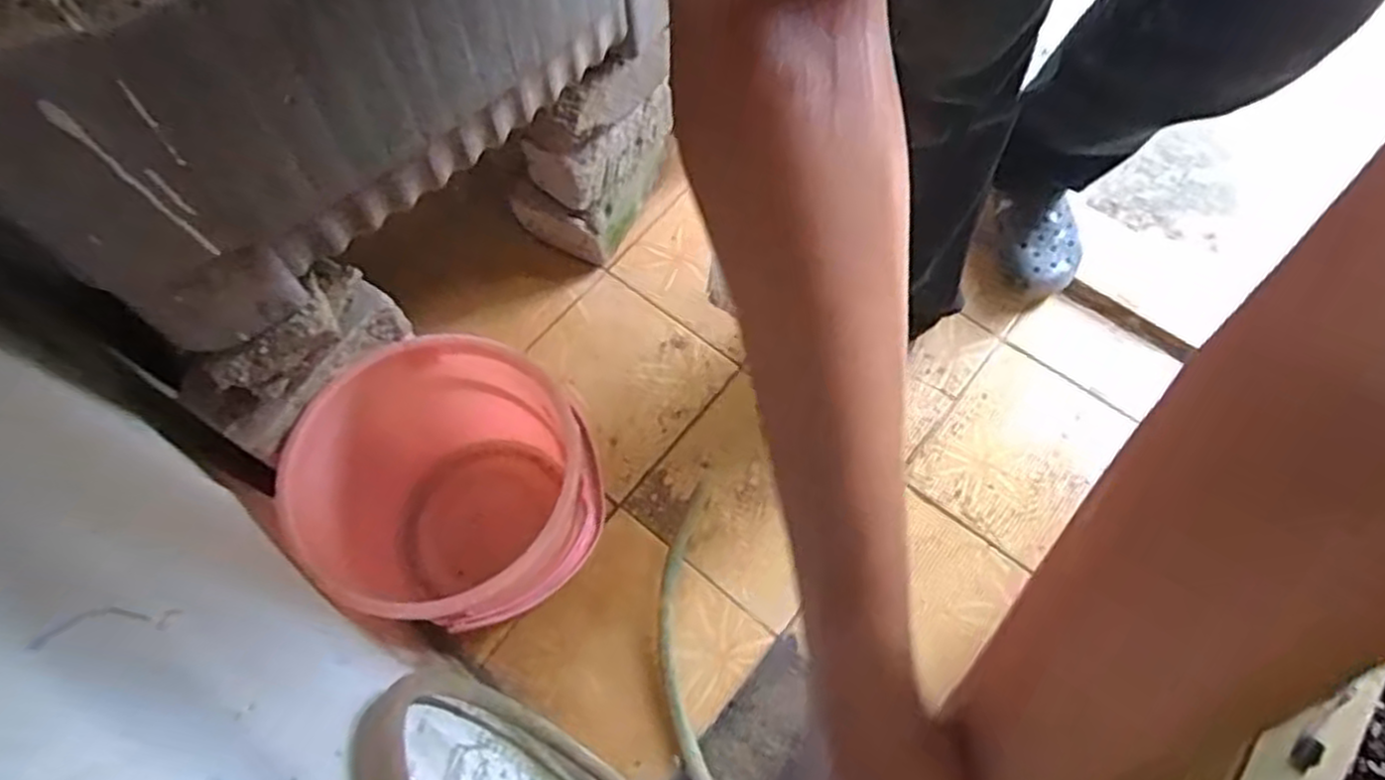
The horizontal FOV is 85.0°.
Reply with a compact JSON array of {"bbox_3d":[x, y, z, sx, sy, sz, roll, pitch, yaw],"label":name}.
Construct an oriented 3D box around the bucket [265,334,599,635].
[{"bbox_3d":[-0.241,0.115,0.809,0.274,0.227,0.254,-1,65,3],"label":"bucket"}]

